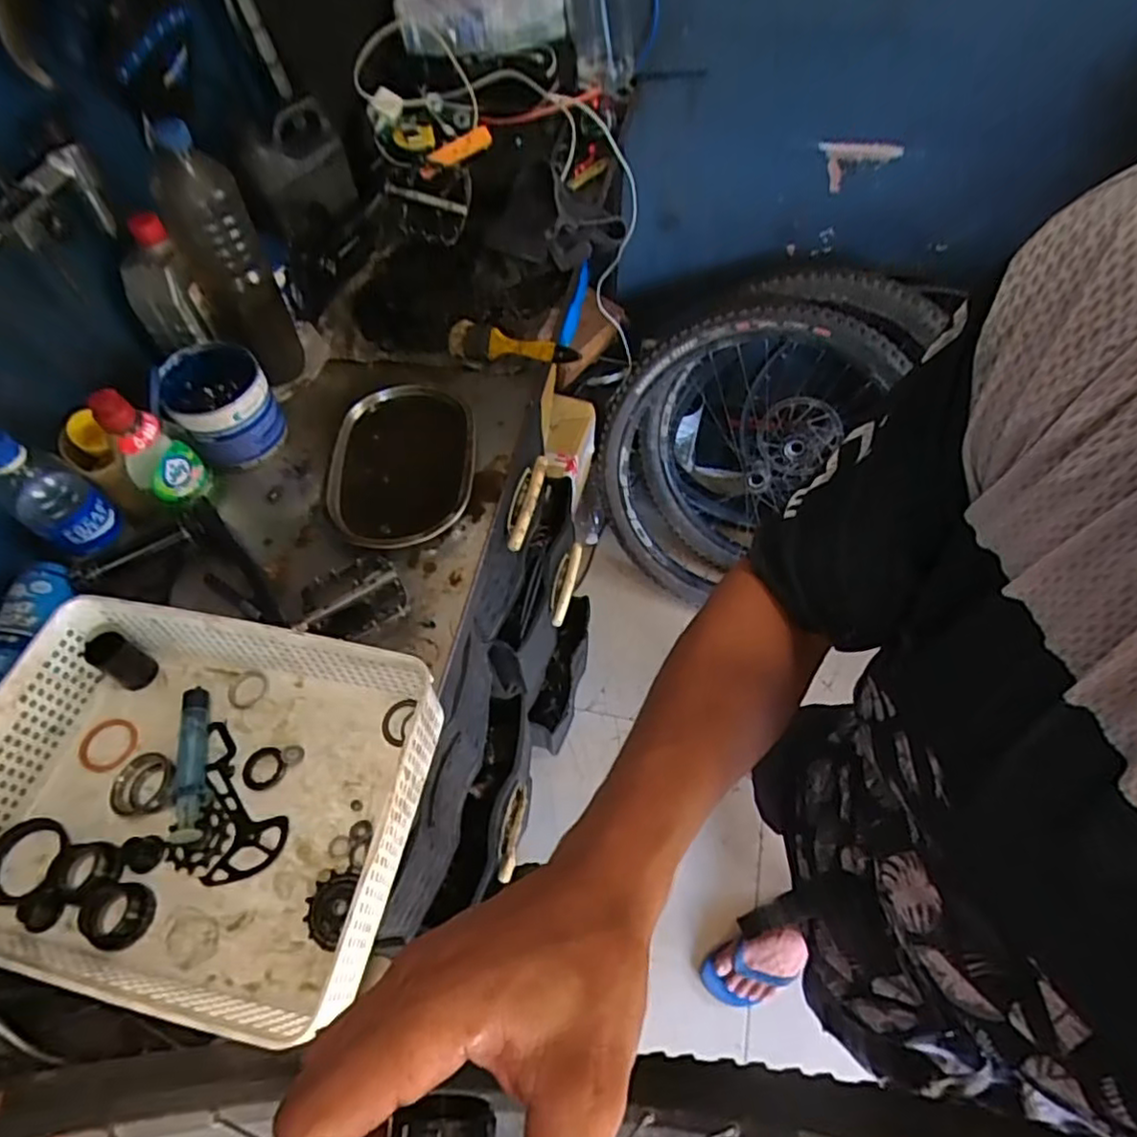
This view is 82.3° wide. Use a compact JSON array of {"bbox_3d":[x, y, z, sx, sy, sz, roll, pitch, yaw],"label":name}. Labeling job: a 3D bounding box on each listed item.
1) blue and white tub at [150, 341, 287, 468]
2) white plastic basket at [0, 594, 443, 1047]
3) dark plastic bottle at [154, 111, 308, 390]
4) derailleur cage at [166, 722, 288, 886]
[{"bbox_3d":[-0.370,-0.174,0.697,0.102,0.087,0.101,-1,61,2],"label":"blue and white tub"},{"bbox_3d":[-0.281,0.166,0.489,0.328,0.089,0.244,10,62,8],"label":"white plastic basket"},{"bbox_3d":[-0.353,-0.313,0.681,0.083,0.256,0.070,-25,63,-11],"label":"dark plastic bottle"},{"bbox_3d":[-0.281,0.189,0.508,0.080,0.004,0.127,-41,67,-18],"label":"derailleur cage"}]

